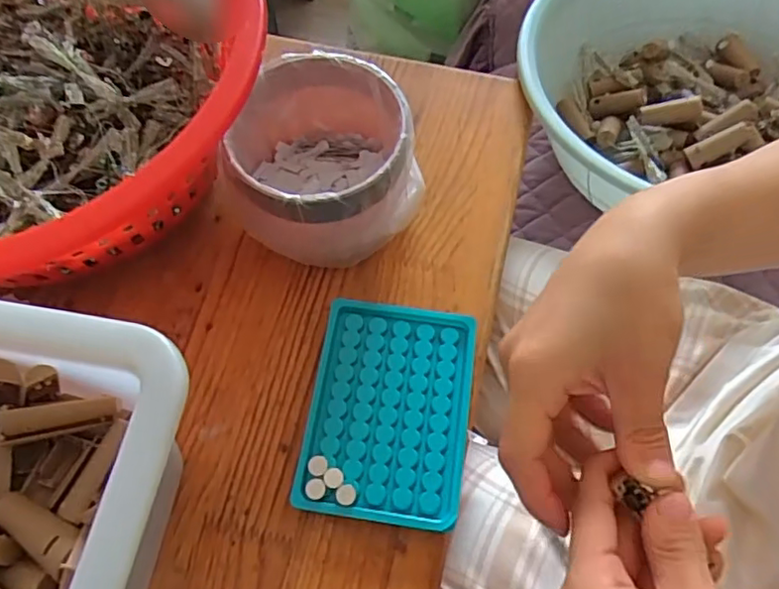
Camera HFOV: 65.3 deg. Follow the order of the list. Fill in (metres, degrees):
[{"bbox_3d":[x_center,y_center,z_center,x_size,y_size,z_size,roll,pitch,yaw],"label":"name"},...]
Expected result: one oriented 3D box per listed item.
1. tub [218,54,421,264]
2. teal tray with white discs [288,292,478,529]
[{"bbox_3d":[-0.040,-0.087,0.415,0.122,0.088,0.117,0,62,0],"label":"tub"},{"bbox_3d":[0.000,0.070,0.375,0.095,0.017,0.131,7,63,4],"label":"teal tray with white discs"}]

